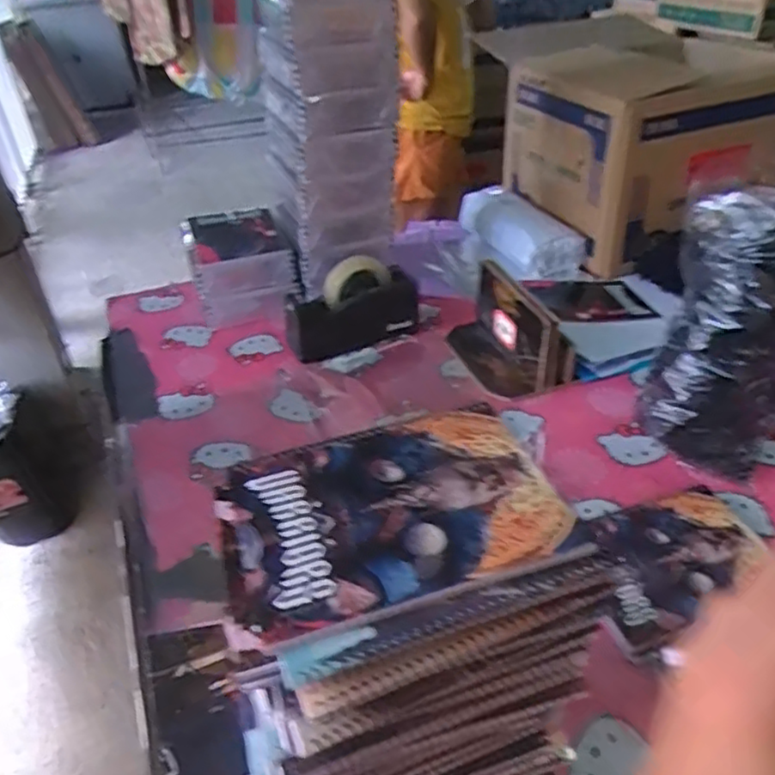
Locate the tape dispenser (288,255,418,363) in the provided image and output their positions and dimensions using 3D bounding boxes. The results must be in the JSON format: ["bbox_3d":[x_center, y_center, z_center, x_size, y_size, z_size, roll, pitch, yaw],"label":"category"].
[{"bbox_3d":[-0.052,-0.121,1.020,0.201,0.117,0.080,-9,37,-9],"label":"tape dispenser"}]

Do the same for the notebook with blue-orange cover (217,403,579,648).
[{"bbox_3d":[0.000,0.076,0.426,0.201,0.011,0.140,-14,38,-14],"label":"notebook with blue-orange cover"}]

